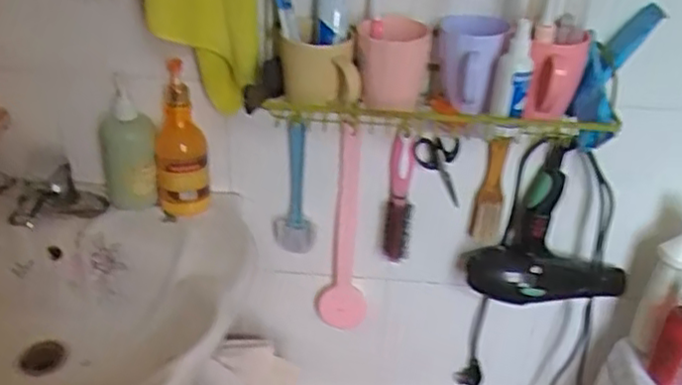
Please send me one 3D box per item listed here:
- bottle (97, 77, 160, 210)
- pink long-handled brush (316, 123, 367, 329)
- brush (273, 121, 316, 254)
[{"bbox_3d":[-0.286,-0.058,0.923,0.072,0.158,0.056,-10,35,-19],"label":"bottle"},{"bbox_3d":[0.005,0.064,1.008,0.070,0.345,0.045,-3,33,-9],"label":"pink long-handled brush"},{"bbox_3d":[-0.067,-0.002,0.955,0.058,0.222,0.037,4,33,2],"label":"brush"}]

